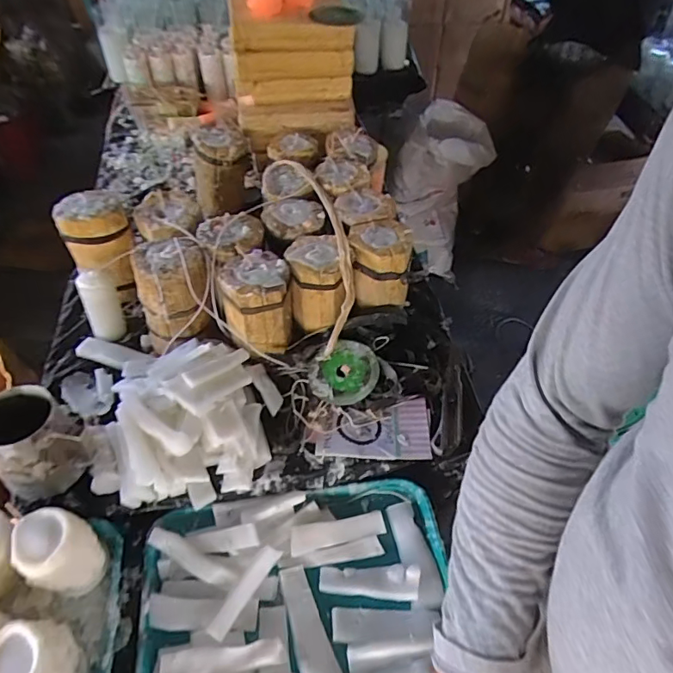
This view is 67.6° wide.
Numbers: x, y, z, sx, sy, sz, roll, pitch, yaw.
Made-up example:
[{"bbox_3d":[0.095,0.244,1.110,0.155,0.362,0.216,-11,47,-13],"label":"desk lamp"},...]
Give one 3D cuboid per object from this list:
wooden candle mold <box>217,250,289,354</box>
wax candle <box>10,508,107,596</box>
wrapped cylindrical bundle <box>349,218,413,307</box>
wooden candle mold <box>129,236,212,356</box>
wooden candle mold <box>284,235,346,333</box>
[{"bbox_3d":[-0.107,-0.046,0.687,0.092,0.106,0.091,-2,49,-5],"label":"wooden candle mold"},{"bbox_3d":[-0.294,0.234,0.536,0.069,0.094,0.065,2,49,-2],"label":"wax candle"},{"bbox_3d":[0.063,-0.110,0.741,0.089,0.091,0.098,3,49,0],"label":"wrapped cylindrical bundle"},{"bbox_3d":[-0.226,-0.060,0.707,0.095,0.140,0.101,-13,51,-14],"label":"wooden candle mold"},{"bbox_3d":[-0.026,-0.076,0.716,0.084,0.101,0.093,-9,50,-11],"label":"wooden candle mold"}]

